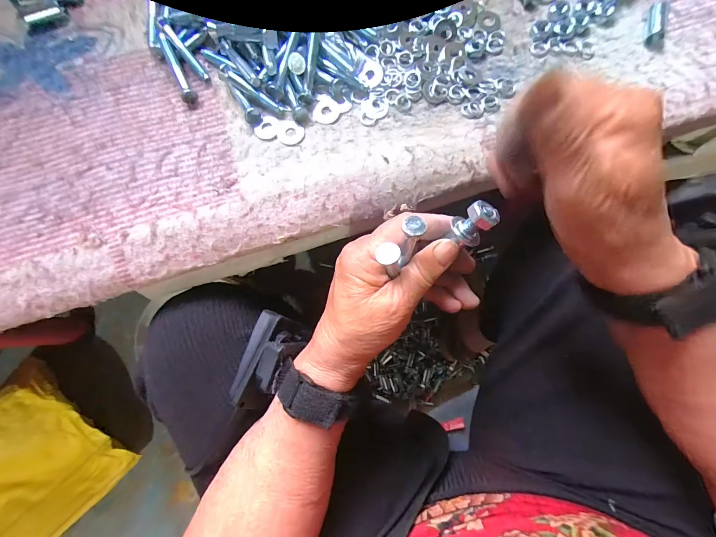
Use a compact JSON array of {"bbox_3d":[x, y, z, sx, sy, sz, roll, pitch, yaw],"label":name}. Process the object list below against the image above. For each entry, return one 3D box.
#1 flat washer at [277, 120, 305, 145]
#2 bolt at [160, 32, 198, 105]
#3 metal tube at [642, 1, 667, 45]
[{"bbox_3d":[-0.056,-0.113,0.248,0.022,0.004,0.021,0,79,-1],"label":"flat washer"},{"bbox_3d":[-0.152,-0.166,0.252,0.011,0.015,0.057,-27,81,-6],"label":"bolt"},{"bbox_3d":[0.260,-0.214,0.263,0.013,0.013,0.035,13,80,2],"label":"metal tube"}]

